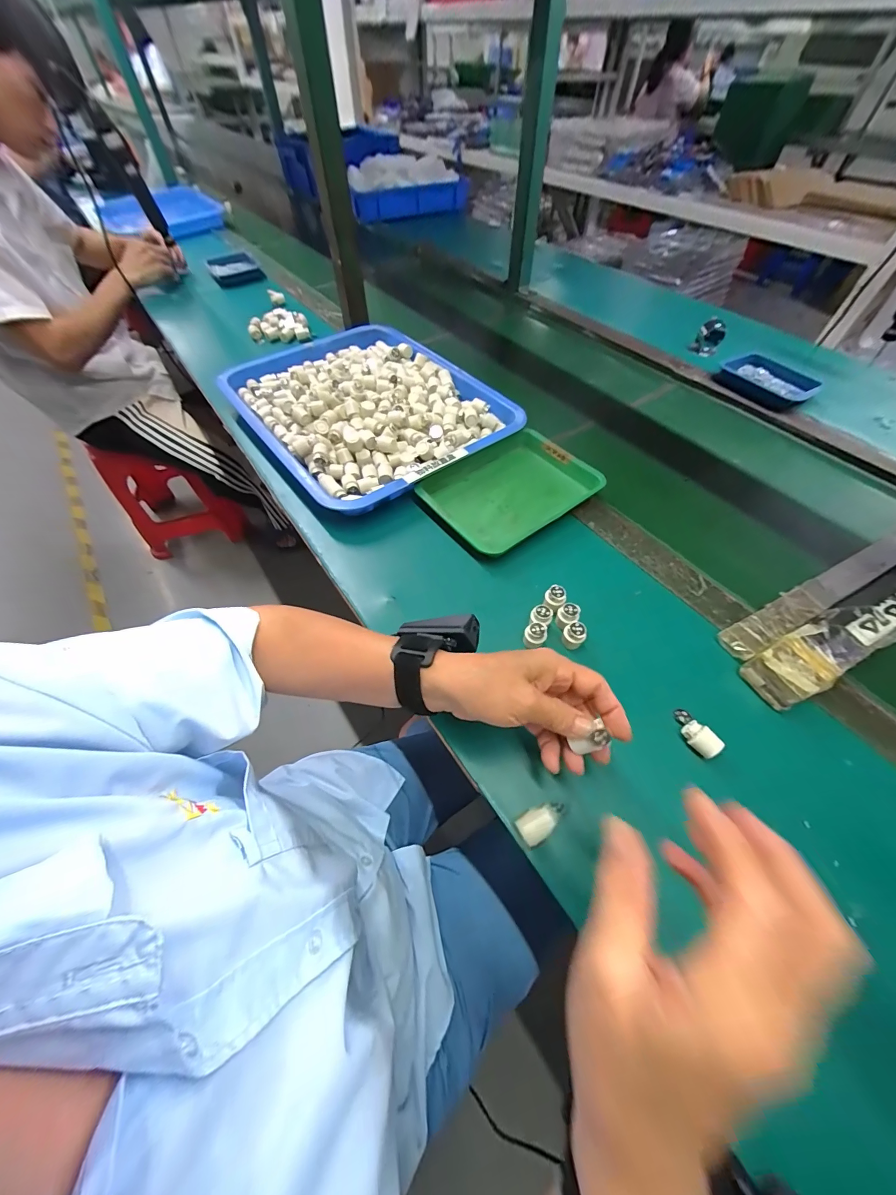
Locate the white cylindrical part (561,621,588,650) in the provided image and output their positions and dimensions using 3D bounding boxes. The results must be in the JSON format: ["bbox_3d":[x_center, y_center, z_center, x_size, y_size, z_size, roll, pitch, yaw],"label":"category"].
[{"bbox_3d":[0.127,0.038,0.380,0.019,0.021,0.019,0,55,-1],"label":"white cylindrical part"}]

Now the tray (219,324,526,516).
[{"bbox_3d":[-0.138,-0.314,0.605,0.339,0.048,0.441,-34,63,-22],"label":"tray"}]

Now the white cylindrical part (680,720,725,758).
[{"bbox_3d":[0.220,0.125,0.331,0.020,0.020,0.029,-22,59,-15],"label":"white cylindrical part"}]

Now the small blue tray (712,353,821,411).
[{"bbox_3d":[0.592,-0.399,0.700,0.122,0.030,0.151,-30,61,-20],"label":"small blue tray"}]

